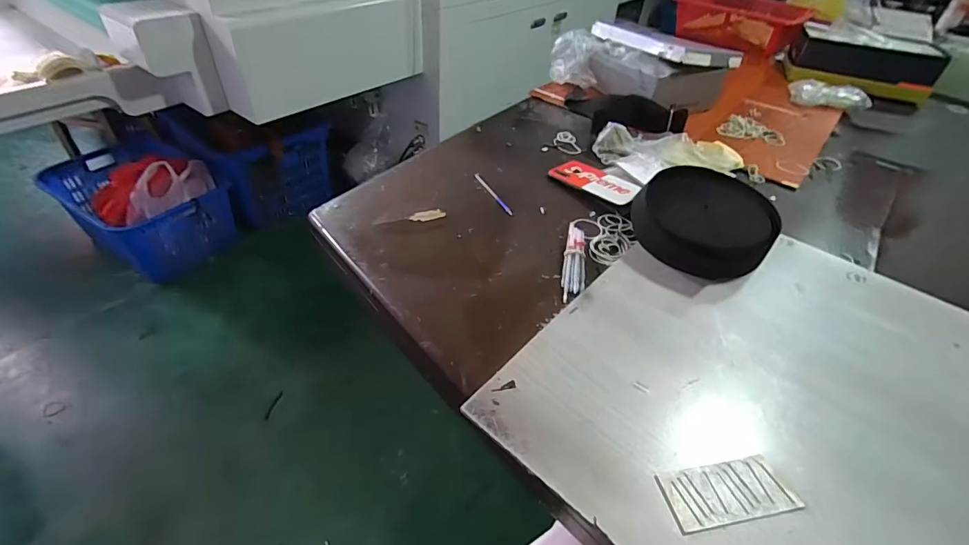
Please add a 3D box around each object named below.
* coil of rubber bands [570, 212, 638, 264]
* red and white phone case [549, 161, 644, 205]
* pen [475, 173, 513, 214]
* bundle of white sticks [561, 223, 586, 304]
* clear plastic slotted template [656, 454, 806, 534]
[{"bbox_3d":[0.188,-0.054,0.665,0.086,0.007,0.110,-7,43,-13],"label":"coil of rubber bands"},{"bbox_3d":[0.190,-0.156,0.750,0.071,0.006,0.155,-31,47,-25],"label":"red and white phone case"},{"bbox_3d":[0.014,-0.133,0.737,0.010,0.004,0.127,-17,47,-20],"label":"pen"},{"bbox_3d":[0.126,-0.021,0.618,0.029,0.013,0.157,9,42,4],"label":"bundle of white sticks"},{"bbox_3d":[0.217,0.195,0.396,0.115,0.004,0.050,-5,43,-11],"label":"clear plastic slotted template"}]

